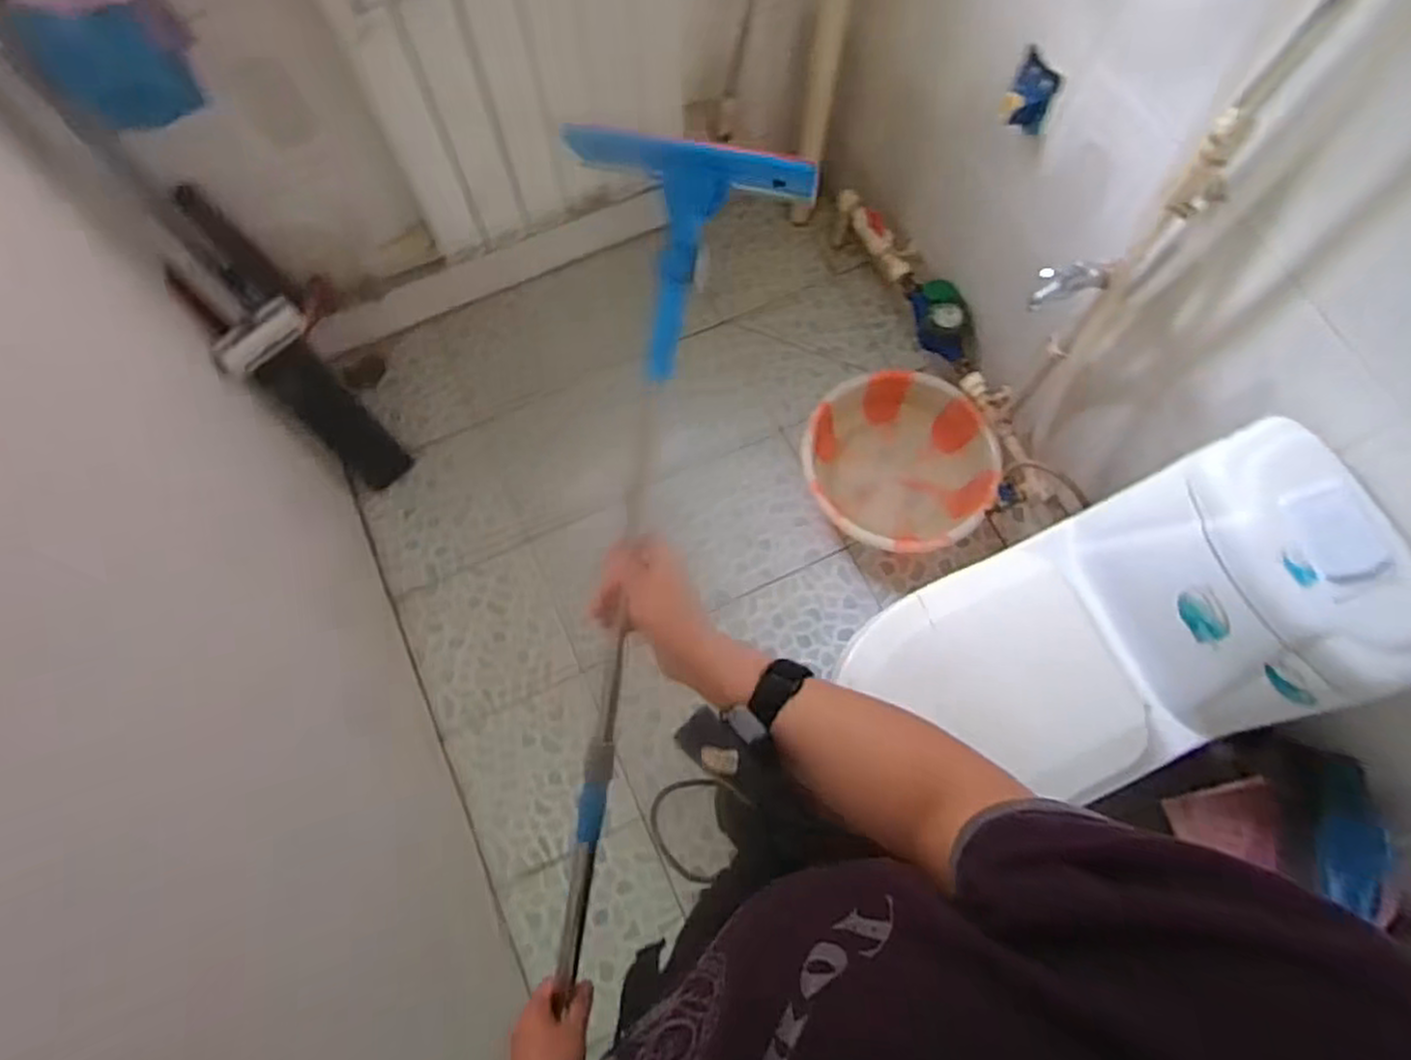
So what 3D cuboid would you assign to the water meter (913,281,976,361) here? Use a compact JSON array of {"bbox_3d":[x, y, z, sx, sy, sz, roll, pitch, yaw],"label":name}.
[{"bbox_3d":[0.477,-0.419,1.543,0.084,0.081,0.173,-23,73,-7],"label":"water meter"}]

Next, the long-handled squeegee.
[{"bbox_3d":[-0.055,0.049,0.606,0.169,0.052,0.663,9,100,5],"label":"long-handled squeegee"}]

